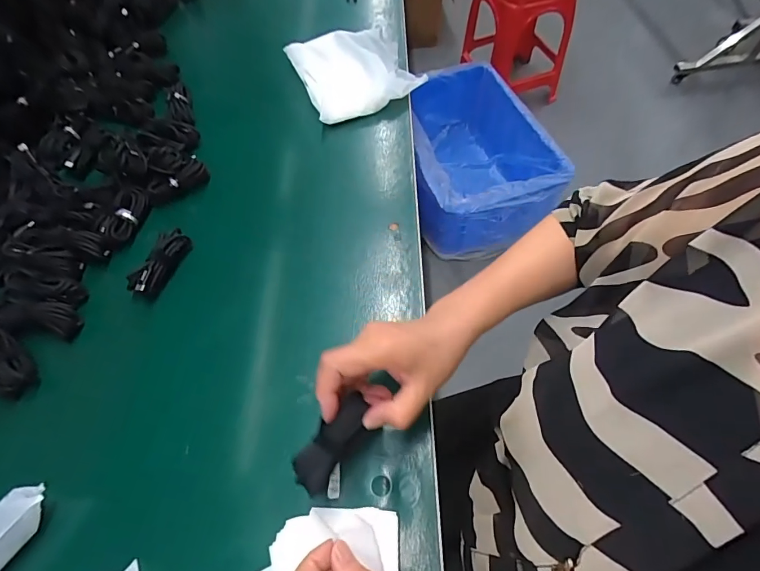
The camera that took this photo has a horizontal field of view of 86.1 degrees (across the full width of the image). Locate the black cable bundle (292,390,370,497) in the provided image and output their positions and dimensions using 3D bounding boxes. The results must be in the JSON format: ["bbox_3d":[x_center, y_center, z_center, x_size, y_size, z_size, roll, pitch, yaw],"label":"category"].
[{"bbox_3d":[-0.035,0.114,0.298,0.028,0.014,0.074,30,74,16],"label":"black cable bundle"}]

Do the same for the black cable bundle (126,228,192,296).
[{"bbox_3d":[-0.239,-0.027,0.442,0.029,0.017,0.079,18,63,13],"label":"black cable bundle"}]

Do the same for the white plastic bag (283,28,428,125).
[{"bbox_3d":[-0.036,-0.318,0.591,0.155,0.036,0.179,-21,61,-9],"label":"white plastic bag"}]

